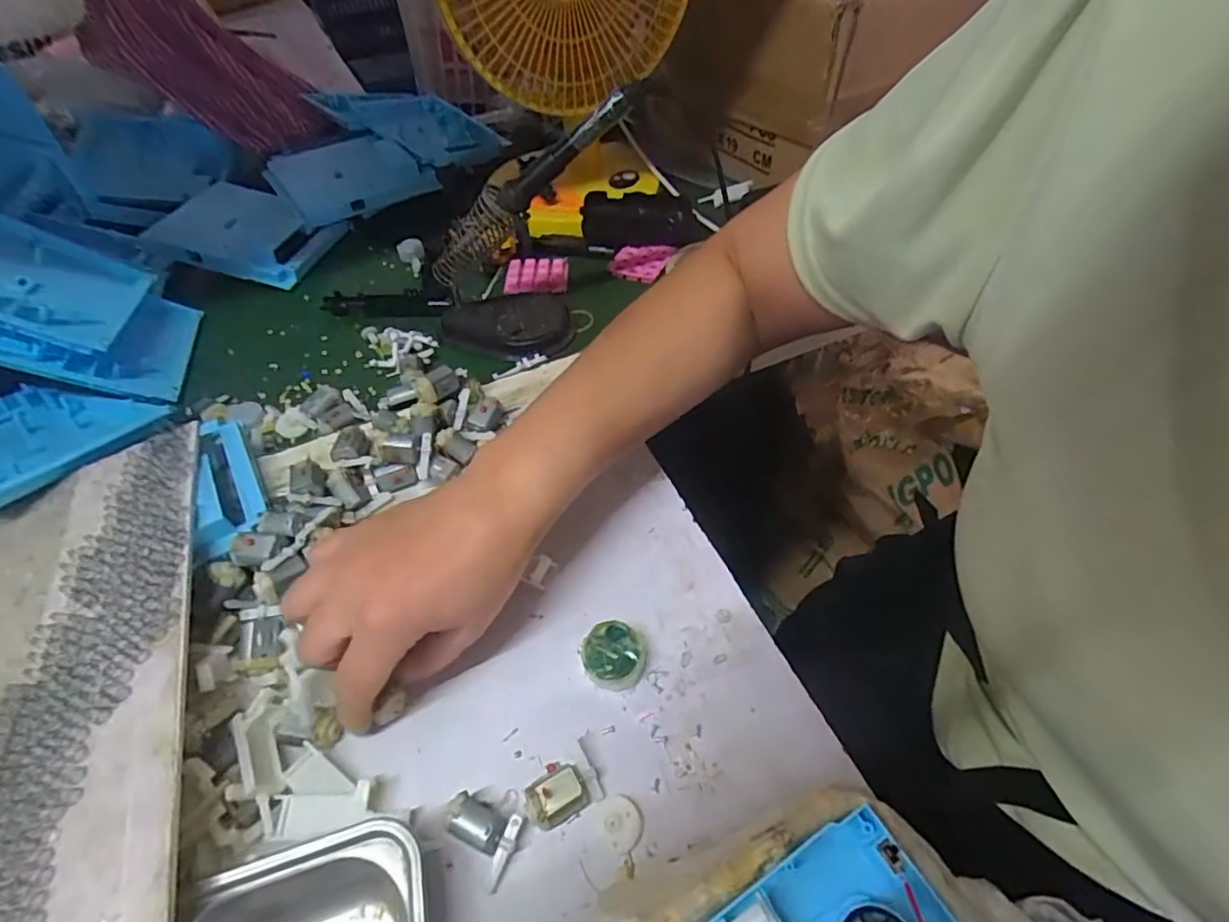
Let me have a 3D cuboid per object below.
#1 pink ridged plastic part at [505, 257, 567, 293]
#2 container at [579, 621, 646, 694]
[{"bbox_3d":[-0.074,-0.181,0.547,0.058,0.006,0.047,-2,50,1],"label":"pink ridged plastic part"},{"bbox_3d":[-0.001,0.106,0.311,0.033,0.018,0.033,-2,50,2],"label":"container"}]

